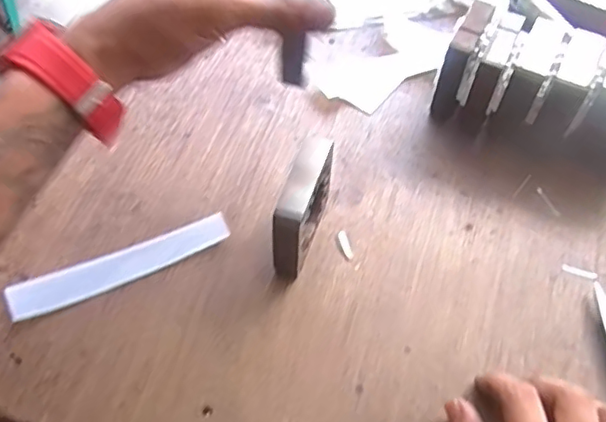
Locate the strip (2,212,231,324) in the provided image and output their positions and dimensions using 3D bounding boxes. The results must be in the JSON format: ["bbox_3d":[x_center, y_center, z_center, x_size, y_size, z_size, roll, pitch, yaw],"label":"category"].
[{"bbox_3d":[-0.128,0.038,0.410,0.155,0.012,0.028,-22,59,-15],"label":"strip"}]

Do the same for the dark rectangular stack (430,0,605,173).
[{"bbox_3d":[0.208,-0.101,0.472,0.175,0.076,0.084,23,59,14],"label":"dark rectangular stack"}]

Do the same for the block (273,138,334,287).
[{"bbox_3d":[0.000,0.001,0.396,0.018,0.084,0.080,17,58,10],"label":"block"}]

